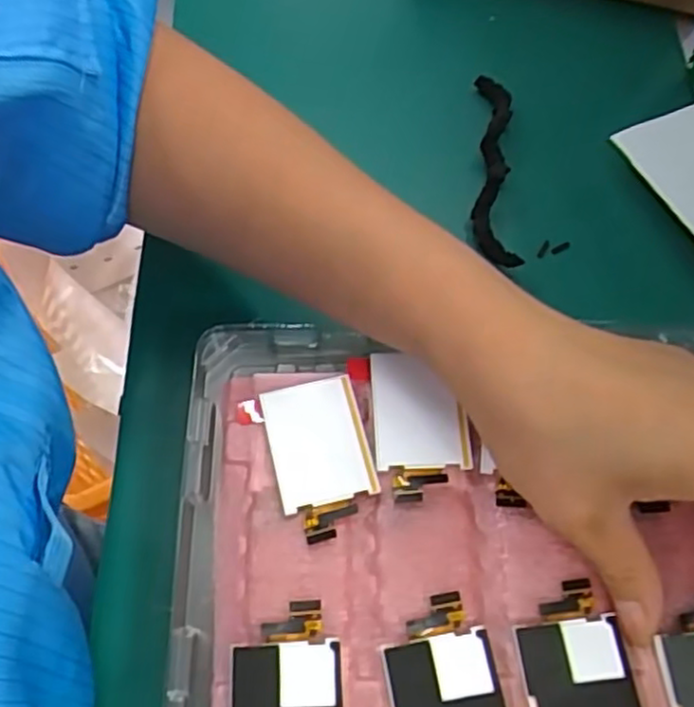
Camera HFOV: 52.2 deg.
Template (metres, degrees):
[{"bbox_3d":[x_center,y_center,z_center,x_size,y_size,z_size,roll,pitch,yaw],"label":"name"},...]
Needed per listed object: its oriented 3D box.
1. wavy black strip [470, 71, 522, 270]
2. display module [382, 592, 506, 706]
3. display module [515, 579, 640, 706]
[{"bbox_3d":[0.072,-0.093,0.353,0.021,0.016,0.115,3,66,0],"label":"wavy black strip"},{"bbox_3d":[0.032,0.109,0.225,0.034,0.007,0.057,-10,66,-6],"label":"display module"},{"bbox_3d":[0.074,0.104,0.226,0.034,0.005,0.056,-5,66,-4],"label":"display module"}]

